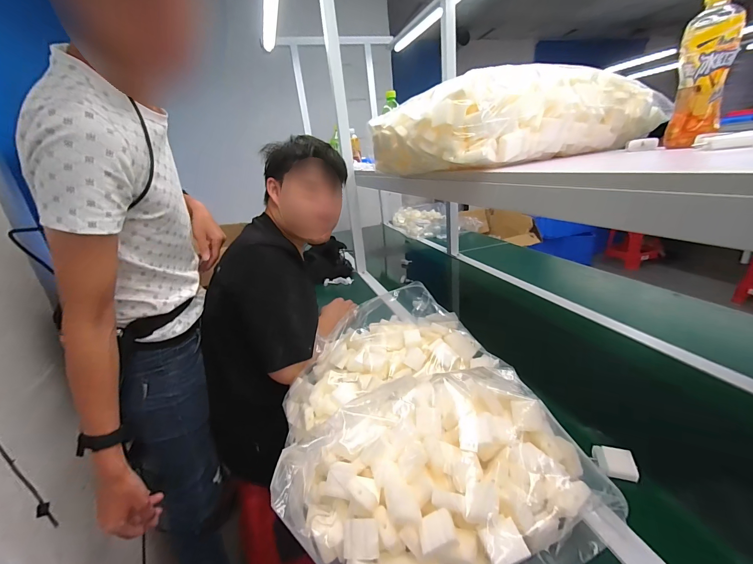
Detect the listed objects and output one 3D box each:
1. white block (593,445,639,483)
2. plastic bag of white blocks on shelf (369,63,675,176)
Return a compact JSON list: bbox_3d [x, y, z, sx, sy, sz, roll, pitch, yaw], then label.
[{"bbox_3d":[0.349,0.263,0.481,0.049,0.021,0.043,0,21,19],"label":"white block"},{"bbox_3d":[0.263,-0.328,0.700,0.469,0.144,0.320,-15,21,-21],"label":"plastic bag of white blocks on shelf"}]

